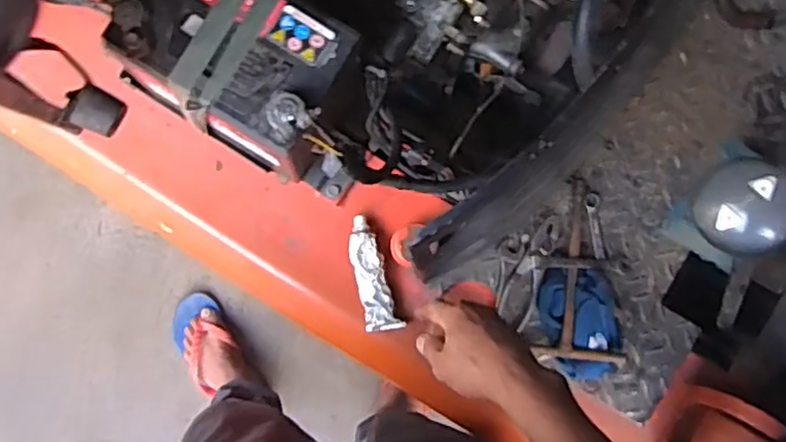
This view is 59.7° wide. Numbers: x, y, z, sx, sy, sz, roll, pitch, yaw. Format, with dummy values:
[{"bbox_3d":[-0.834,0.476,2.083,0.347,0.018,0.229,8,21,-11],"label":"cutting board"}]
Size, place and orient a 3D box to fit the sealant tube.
[{"bbox_3d":[-0.024,0.061,0.784,0.038,0.022,0.131,-13,87,-6],"label":"sealant tube"}]

